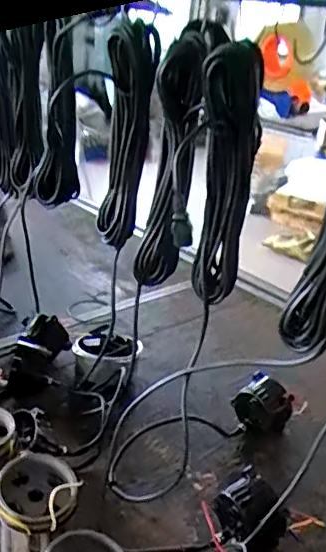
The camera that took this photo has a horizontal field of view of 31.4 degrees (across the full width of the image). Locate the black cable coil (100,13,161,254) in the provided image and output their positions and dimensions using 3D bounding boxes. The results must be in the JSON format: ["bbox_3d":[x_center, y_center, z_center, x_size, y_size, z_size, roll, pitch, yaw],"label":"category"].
[{"bbox_3d":[-0.057,-0.218,0.927,0.083,0.343,0.045,4,25,-5],"label":"black cable coil"}]

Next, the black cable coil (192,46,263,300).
[{"bbox_3d":[0.080,-0.125,0.785,0.082,0.338,0.047,8,25,4],"label":"black cable coil"}]

